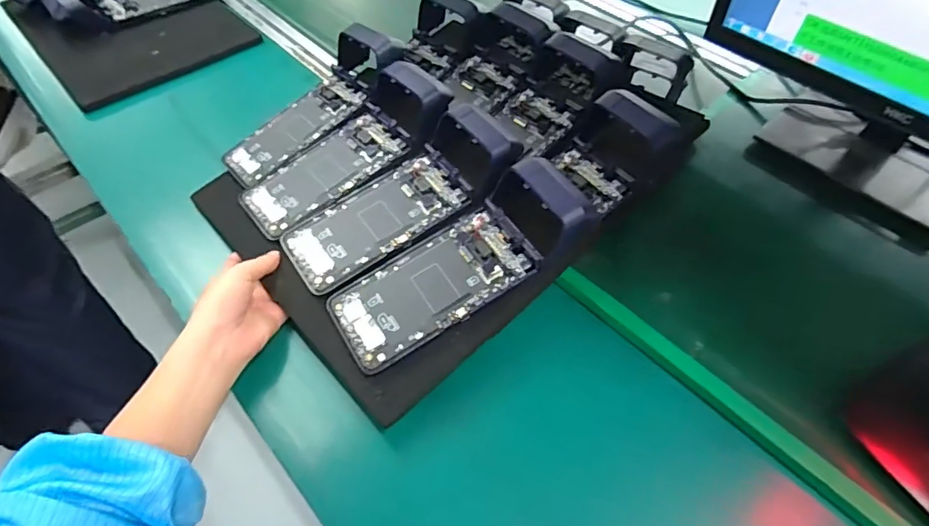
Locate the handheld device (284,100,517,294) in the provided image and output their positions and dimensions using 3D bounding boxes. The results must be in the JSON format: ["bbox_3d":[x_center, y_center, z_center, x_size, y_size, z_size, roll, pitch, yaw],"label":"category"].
[{"bbox_3d":[-0.057,-0.059,0.463,0.217,0.036,0.091,-35,57,-4],"label":"handheld device"}]

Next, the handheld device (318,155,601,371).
[{"bbox_3d":[-0.004,0.001,0.424,0.218,0.048,0.083,-33,56,-3],"label":"handheld device"}]

